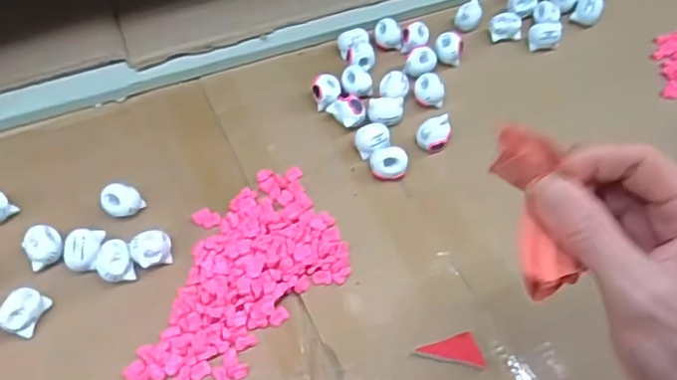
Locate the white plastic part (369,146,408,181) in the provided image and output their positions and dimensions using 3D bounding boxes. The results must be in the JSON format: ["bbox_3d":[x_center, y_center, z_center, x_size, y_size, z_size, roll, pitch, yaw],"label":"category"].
[{"bbox_3d":[0.036,-0.018,0.404,0.025,0.017,0.019,-11,57,-8],"label":"white plastic part"}]

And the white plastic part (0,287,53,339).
[{"bbox_3d":[-0.185,0.071,0.335,0.014,0.019,0.026,18,58,11],"label":"white plastic part"}]

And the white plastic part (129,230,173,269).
[{"bbox_3d":[-0.117,0.037,0.358,0.024,0.022,0.017,-33,63,-21],"label":"white plastic part"}]

